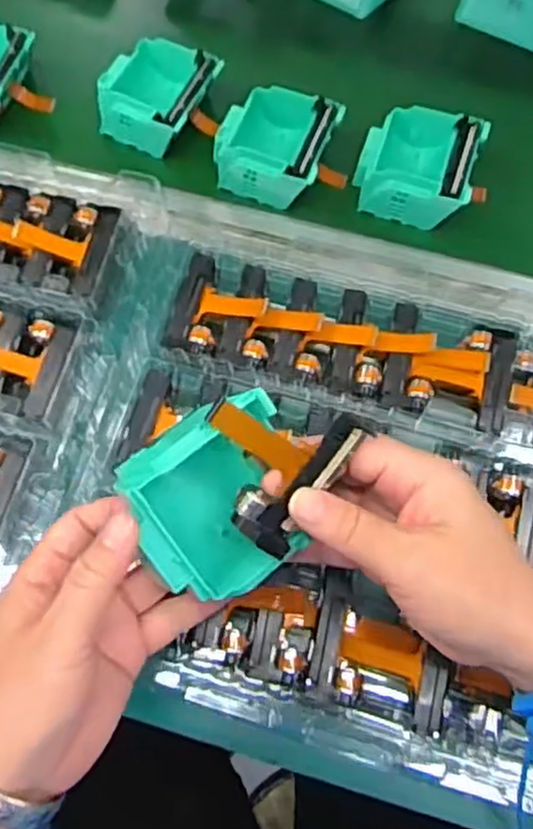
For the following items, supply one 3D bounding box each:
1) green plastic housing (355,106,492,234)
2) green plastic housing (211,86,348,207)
[{"bbox_3d":[0.106,-0.174,0.494,0.081,0.035,0.080,18,71,7],"label":"green plastic housing"},{"bbox_3d":[0.006,-0.191,0.498,0.076,0.035,0.076,19,71,8],"label":"green plastic housing"}]

